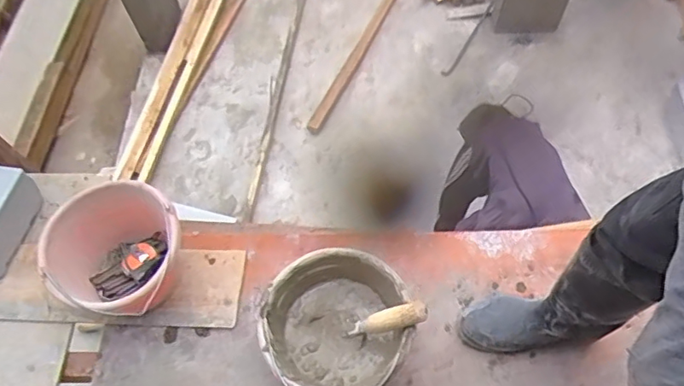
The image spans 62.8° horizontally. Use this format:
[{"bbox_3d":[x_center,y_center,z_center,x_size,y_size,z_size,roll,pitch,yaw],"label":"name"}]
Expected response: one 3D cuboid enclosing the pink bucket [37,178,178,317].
[{"bbox_3d":[-0.397,0.119,1.037,0.239,0.183,0.227,-1,62,2],"label":"pink bucket"}]

